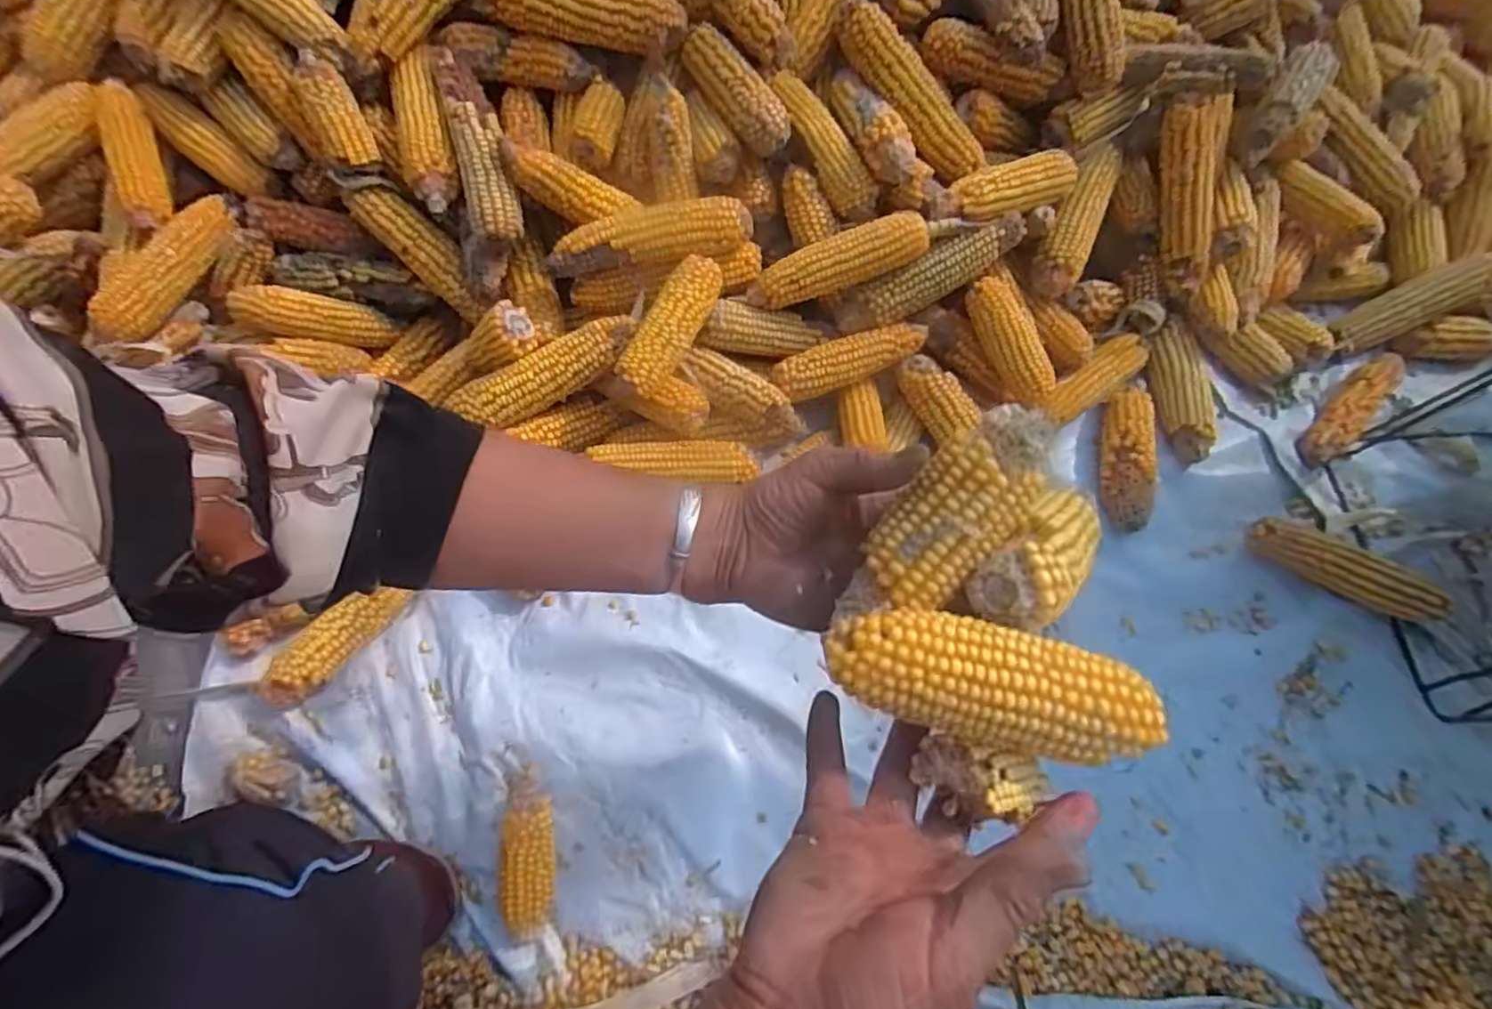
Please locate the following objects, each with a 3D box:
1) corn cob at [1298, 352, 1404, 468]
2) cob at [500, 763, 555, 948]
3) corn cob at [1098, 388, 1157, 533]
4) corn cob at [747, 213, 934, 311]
[{"bbox_3d":[0.683,-0.111,0.736,0.195,0.035,0.044,-38,70,-17],"label":"corn cob"},{"bbox_3d":[-0.184,0.298,0.567,0.043,0.040,0.131,-6,64,-3],"label":"cob"},{"bbox_3d":[0.395,-0.046,0.684,0.051,0.045,0.155,11,65,5],"label":"corn cob"},{"bbox_3d":[0.089,-0.236,0.645,0.178,0.040,0.041,-18,64,9],"label":"corn cob"}]

